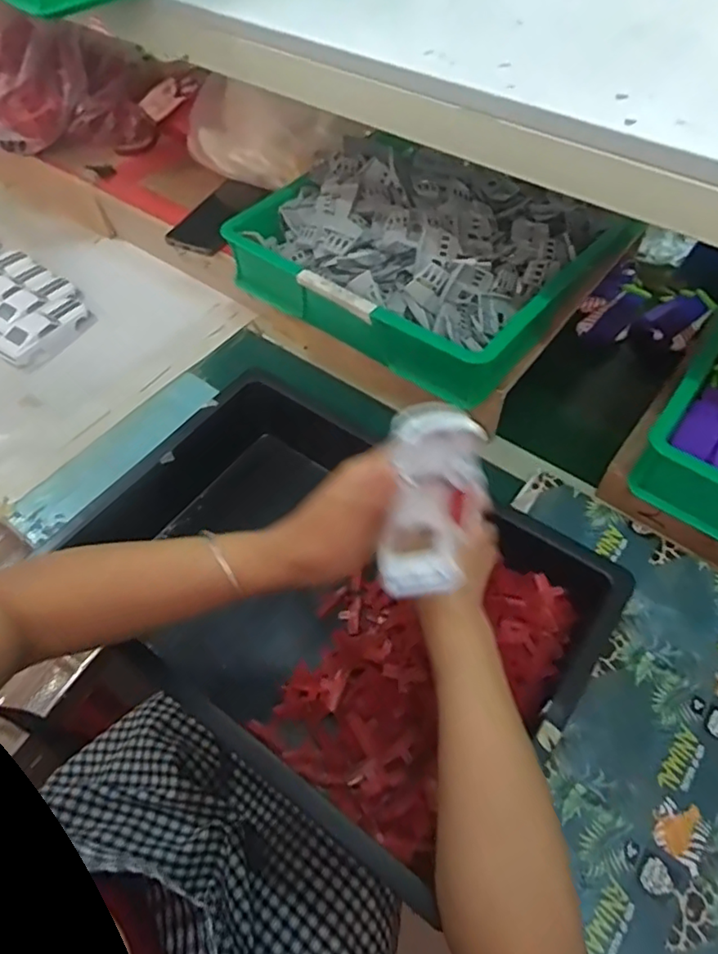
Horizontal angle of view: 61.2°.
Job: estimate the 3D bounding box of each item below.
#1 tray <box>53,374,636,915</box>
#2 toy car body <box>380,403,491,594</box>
[{"bbox_3d":[-0.025,0.102,0.578,0.441,0.098,0.309,32,60,21],"label":"tray"},{"bbox_3d":[0.047,0.016,0.390,0.058,0.134,0.036,8,33,6],"label":"toy car body"}]

